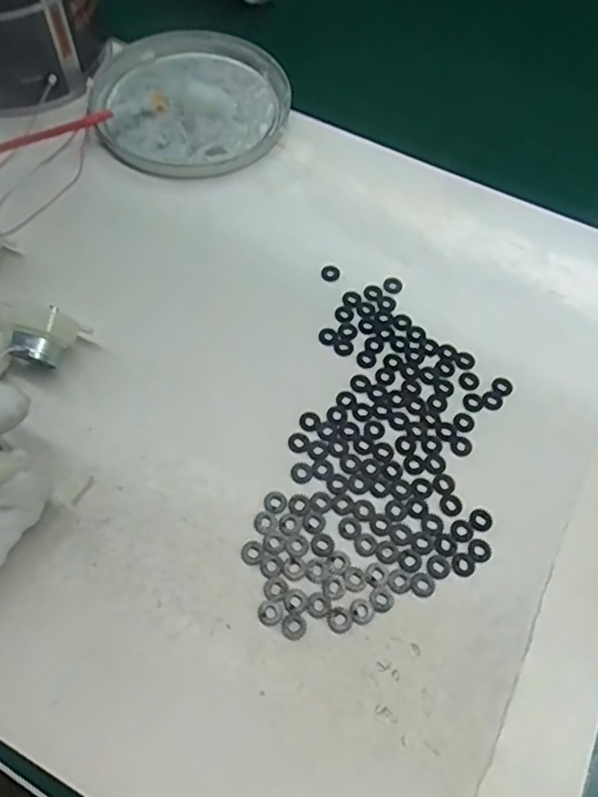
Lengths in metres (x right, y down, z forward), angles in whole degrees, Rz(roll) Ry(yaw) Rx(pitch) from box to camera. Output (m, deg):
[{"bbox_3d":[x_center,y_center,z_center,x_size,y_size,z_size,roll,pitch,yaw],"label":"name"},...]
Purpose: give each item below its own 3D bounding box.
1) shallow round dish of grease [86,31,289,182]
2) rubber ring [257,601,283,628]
[{"bbox_3d":[-0.073,-0.205,0.408,0.131,0.016,0.140,1,62,-1],"label":"shallow round dish of grease"},{"bbox_3d":[-0.012,0.092,0.253,0.011,0.004,0.010,1,62,-1],"label":"rubber ring"}]

